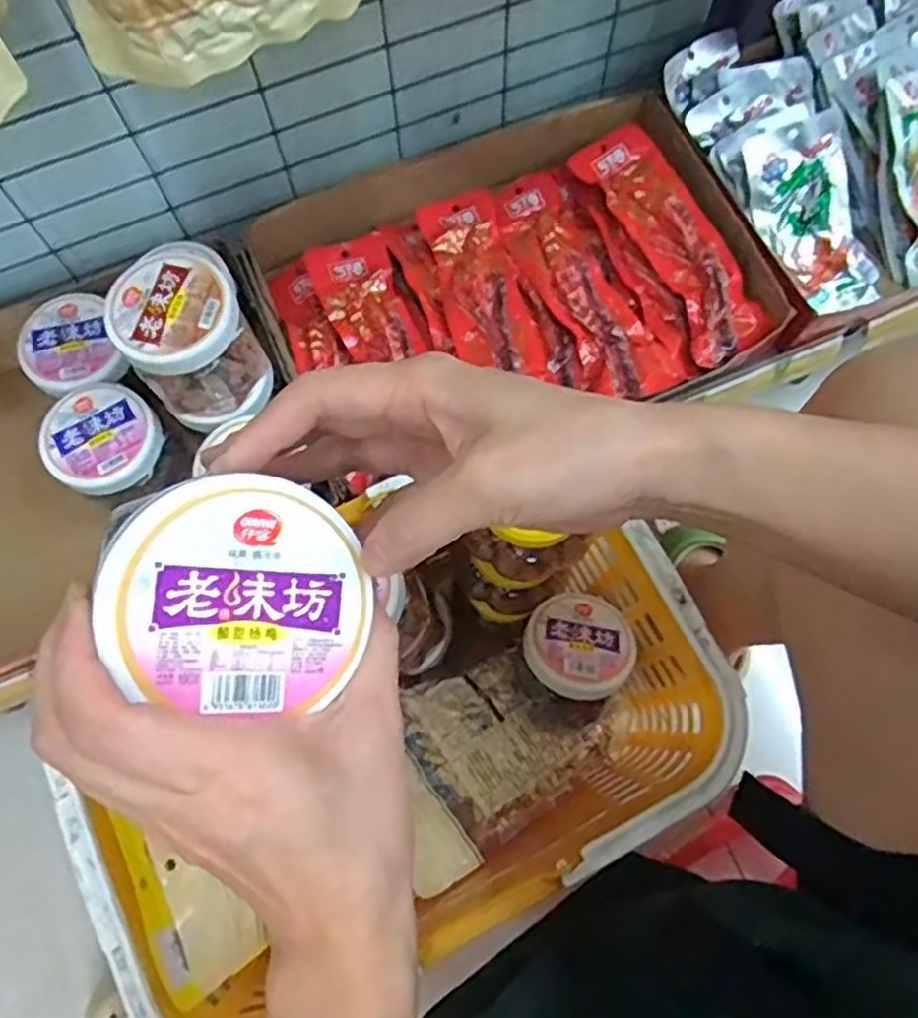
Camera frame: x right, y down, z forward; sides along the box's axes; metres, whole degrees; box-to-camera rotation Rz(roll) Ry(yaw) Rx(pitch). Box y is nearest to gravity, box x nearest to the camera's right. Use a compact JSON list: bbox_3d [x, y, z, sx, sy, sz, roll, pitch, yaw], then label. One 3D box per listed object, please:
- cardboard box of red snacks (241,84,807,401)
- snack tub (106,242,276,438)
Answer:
[{"bbox_3d":[0.044,-0.207,0.675,0.421,0.065,0.305,-22,75,-7],"label":"cardboard box of red snacks"},{"bbox_3d":[-0.197,-0.125,0.552,0.088,0.099,0.095,0,74,0],"label":"snack tub"}]

